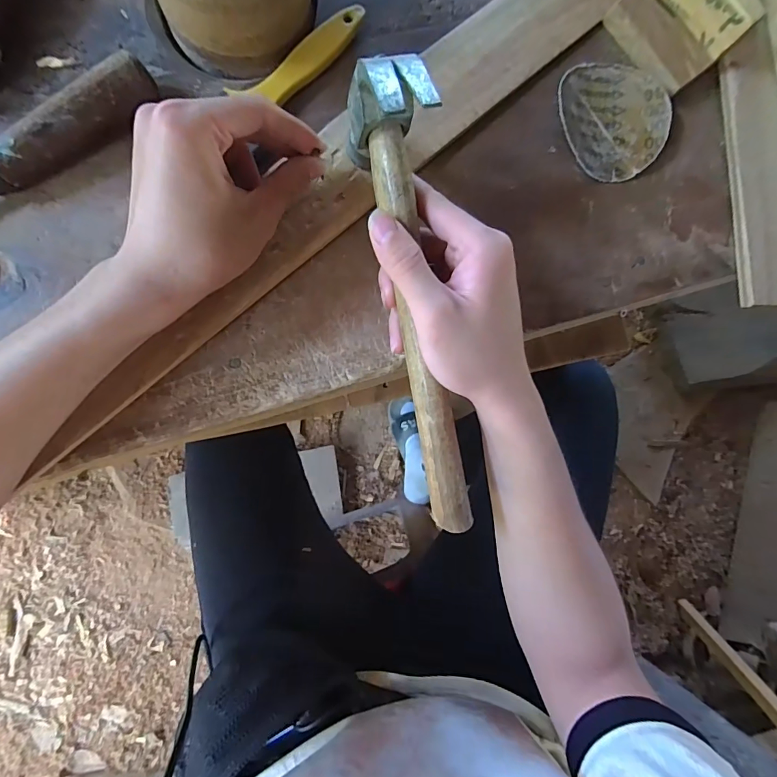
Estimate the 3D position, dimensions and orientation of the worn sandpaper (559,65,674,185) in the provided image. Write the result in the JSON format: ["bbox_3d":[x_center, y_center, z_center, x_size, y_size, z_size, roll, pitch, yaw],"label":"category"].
[{"bbox_3d":[0.173,-0.209,0.323,0.084,0.012,0.091,-22,91,-8],"label":"worn sandpaper"}]

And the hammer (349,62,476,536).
[{"bbox_3d":[0.018,-0.032,0.253,0.032,0.077,0.267,-13,109,-8],"label":"hammer"}]

